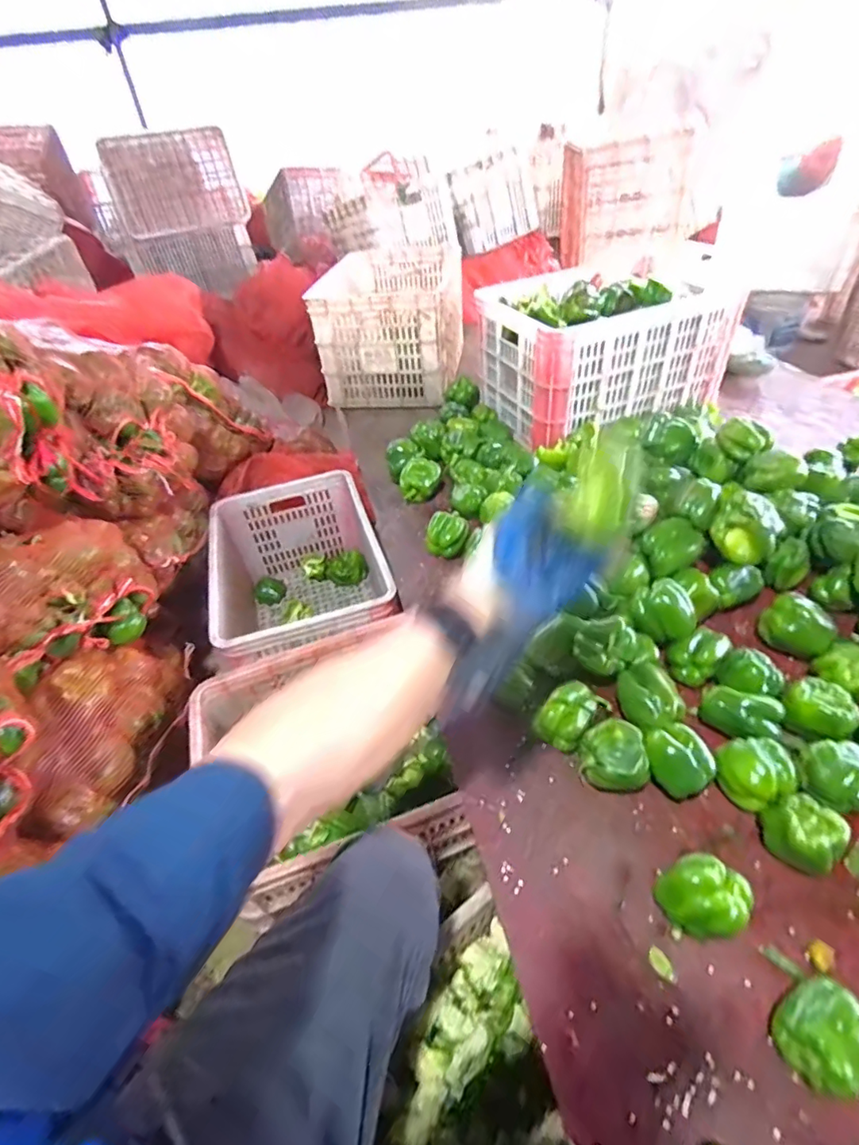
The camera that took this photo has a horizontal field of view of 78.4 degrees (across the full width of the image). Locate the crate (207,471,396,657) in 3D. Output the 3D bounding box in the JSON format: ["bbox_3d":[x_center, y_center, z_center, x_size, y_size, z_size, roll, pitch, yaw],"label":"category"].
[{"bbox_3d":[-0.295,0.045,1.258,0.373,0.296,0.509,-16,43,-11],"label":"crate"}]

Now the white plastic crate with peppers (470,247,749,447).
[{"bbox_3d":[0.372,-0.511,1.189,0.470,0.240,0.340,-17,43,-11],"label":"white plastic crate with peppers"}]

